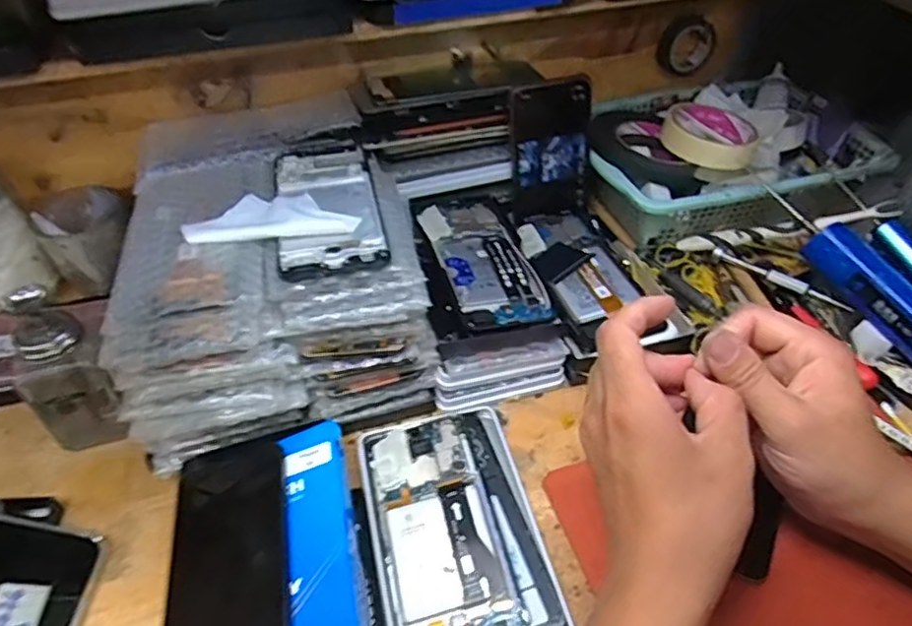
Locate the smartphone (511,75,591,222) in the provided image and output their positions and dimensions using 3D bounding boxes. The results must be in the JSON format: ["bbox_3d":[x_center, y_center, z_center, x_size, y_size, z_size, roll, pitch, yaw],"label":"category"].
[{"bbox_3d":[0.086,-0.150,0.576,0.070,0.126,0.013,-9,32,-6],"label":"smartphone"}]

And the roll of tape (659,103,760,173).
[{"bbox_3d":[0.245,-0.175,0.607,0.087,0.018,0.086,12,46,15],"label":"roll of tape"}]

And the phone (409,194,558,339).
[{"bbox_3d":[0.014,-0.047,0.524,0.090,0.012,0.168,-11,45,-8],"label":"phone"}]

